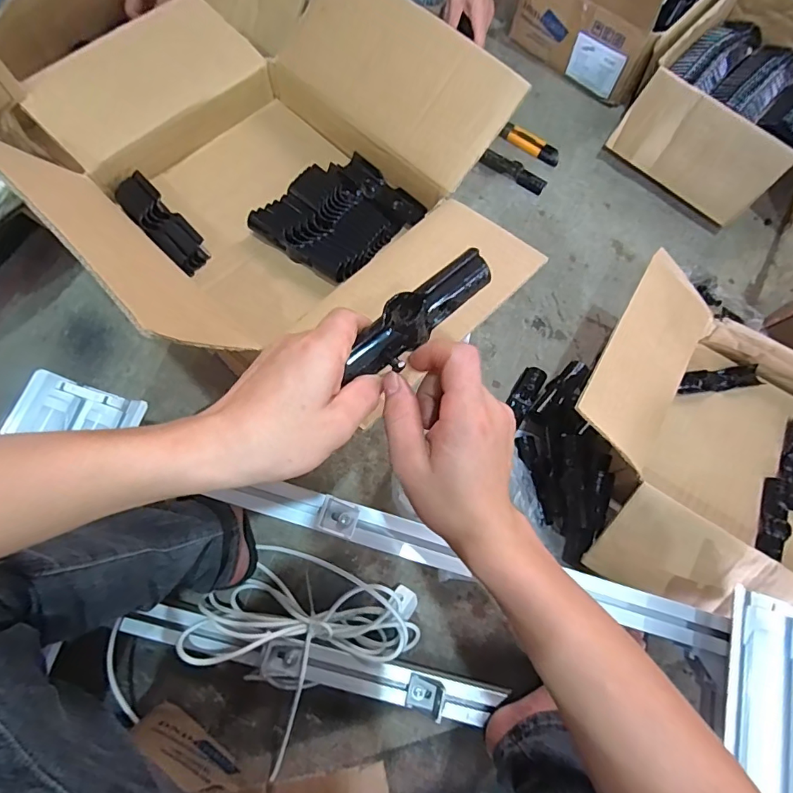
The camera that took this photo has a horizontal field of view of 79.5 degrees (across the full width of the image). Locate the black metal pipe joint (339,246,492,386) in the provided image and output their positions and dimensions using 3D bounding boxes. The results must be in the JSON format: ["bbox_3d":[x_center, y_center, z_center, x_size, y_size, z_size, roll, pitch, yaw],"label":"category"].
[{"bbox_3d":[0.014,-0.053,0.317,0.118,0.023,0.031,-41,79,-9],"label":"black metal pipe joint"}]

